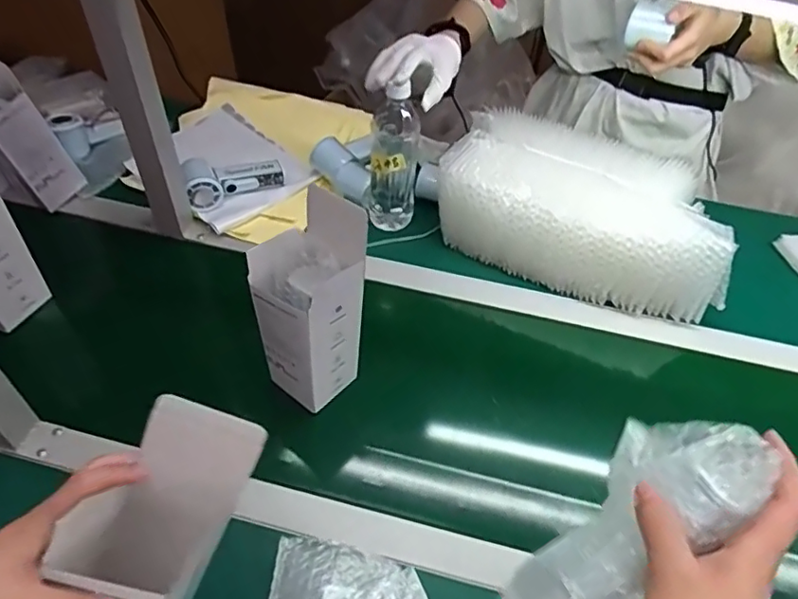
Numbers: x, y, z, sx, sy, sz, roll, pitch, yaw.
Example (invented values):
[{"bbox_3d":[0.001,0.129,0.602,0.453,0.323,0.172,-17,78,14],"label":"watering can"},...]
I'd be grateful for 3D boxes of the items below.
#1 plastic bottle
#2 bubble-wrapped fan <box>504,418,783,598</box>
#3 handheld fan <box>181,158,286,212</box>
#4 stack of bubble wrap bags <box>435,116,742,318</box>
[{"bbox_3d":[-0.008,-0.190,0.805,0.065,0.194,0.071,6,49,2],"label":"plastic bottle"},{"bbox_3d":[0.124,0.141,0.325,0.069,0.060,0.185,41,101,27],"label":"bubble-wrapped fan"},{"bbox_3d":[-0.245,-0.180,0.858,0.142,0.052,0.060,-18,53,-18],"label":"handheld fan"},{"bbox_3d":[0.257,-0.126,0.799,0.382,0.115,0.210,24,52,16],"label":"stack of bubble wrap bags"}]

